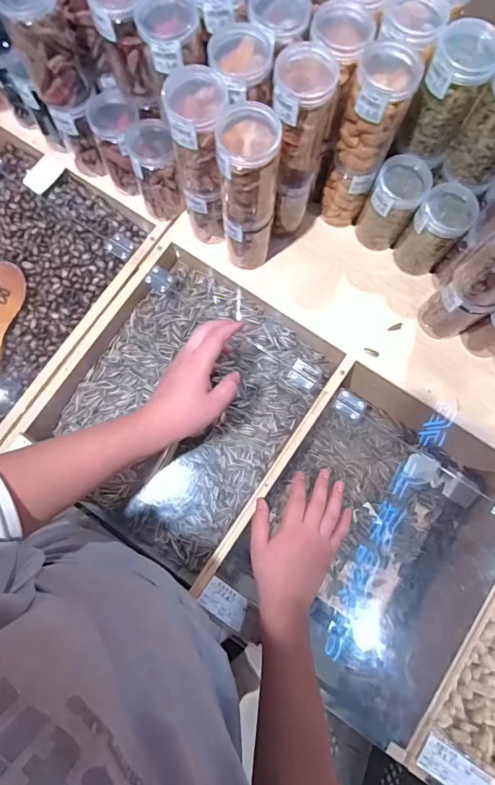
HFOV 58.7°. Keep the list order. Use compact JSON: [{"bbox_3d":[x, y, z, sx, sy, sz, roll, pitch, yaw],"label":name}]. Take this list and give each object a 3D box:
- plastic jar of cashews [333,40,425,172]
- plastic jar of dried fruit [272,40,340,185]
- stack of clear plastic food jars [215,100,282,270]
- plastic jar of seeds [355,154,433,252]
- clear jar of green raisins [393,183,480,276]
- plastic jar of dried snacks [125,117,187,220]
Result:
[{"bbox_3d":[0.143,-0.313,0.503,0.063,0.126,0.065,0,79,-1],"label":"plastic jar of cashews"},{"bbox_3d":[0.058,-0.303,0.495,0.063,0.133,0.061,0,79,-1],"label":"plastic jar of dried fruit"},{"bbox_3d":[0.000,-0.228,0.535,0.061,0.240,0.054,5,79,0],"label":"stack of clear plastic food jars"},{"bbox_3d":[0.195,-0.253,0.604,0.062,0.129,0.059,0,79,-1],"label":"plastic jar of seeds"},{"bbox_3d":[0.252,-0.218,0.601,0.066,0.123,0.062,0,79,-1],"label":"clear jar of green raisins"},{"bbox_3d":[-0.127,-0.312,0.622,0.058,0.112,0.074,-10,79,-3],"label":"plastic jar of dried snacks"}]

